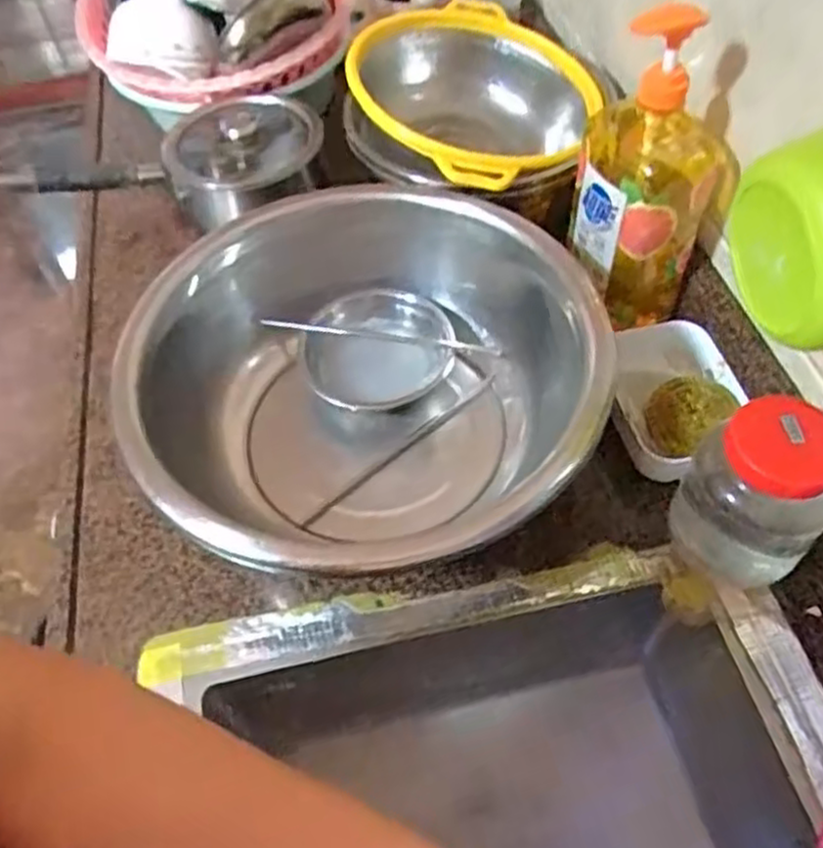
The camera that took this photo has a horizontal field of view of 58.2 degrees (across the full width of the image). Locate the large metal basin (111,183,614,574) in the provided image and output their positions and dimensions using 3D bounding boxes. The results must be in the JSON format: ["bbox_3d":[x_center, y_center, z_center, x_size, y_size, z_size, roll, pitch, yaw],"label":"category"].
[{"bbox_3d":[-0.026,-0.030,0.629,0.338,0.147,0.371,-1,54,2],"label":"large metal basin"}]

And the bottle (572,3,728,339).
[{"bbox_3d":[0.194,-0.199,0.613,0.110,0.267,0.080,13,56,12],"label":"bottle"}]

